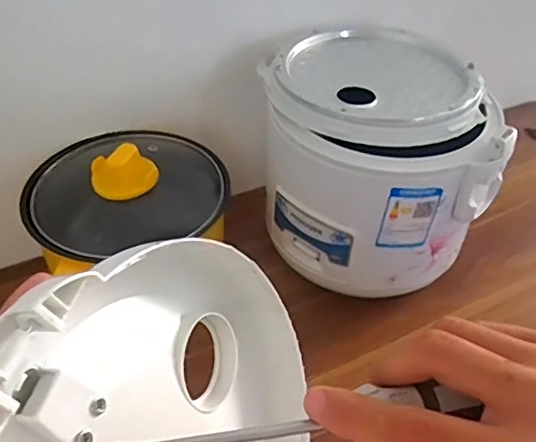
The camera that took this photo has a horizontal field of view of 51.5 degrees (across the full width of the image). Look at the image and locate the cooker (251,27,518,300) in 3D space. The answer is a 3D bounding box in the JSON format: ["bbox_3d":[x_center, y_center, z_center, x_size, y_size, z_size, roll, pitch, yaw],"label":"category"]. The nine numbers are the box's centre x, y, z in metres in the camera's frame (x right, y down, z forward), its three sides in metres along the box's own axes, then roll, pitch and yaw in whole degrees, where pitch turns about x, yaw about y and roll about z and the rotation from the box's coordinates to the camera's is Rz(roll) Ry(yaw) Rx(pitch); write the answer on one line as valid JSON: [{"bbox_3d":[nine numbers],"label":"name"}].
[{"bbox_3d":[0.101,-0.052,0.548,0.199,0.184,0.205,1,42,-1],"label":"cooker"}]

